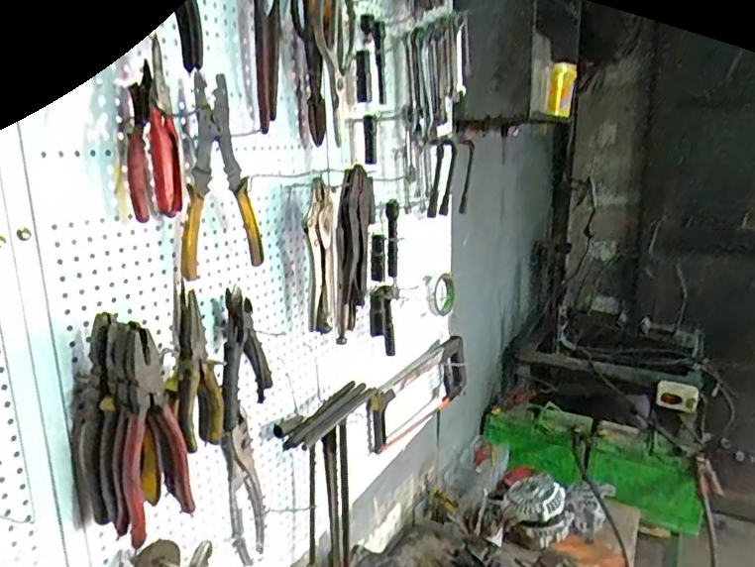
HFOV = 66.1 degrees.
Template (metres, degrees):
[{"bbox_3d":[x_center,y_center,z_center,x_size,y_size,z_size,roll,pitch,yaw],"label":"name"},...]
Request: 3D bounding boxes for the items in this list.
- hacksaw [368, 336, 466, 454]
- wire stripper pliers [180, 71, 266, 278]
[{"bbox_3d":[0.093,0.243,1.230,0.050,0.172,0.377,8,16,30],"label":"hacksaw"},{"bbox_3d":[-0.186,-0.120,0.658,0.030,0.213,0.101,11,19,40],"label":"wire stripper pliers"}]

